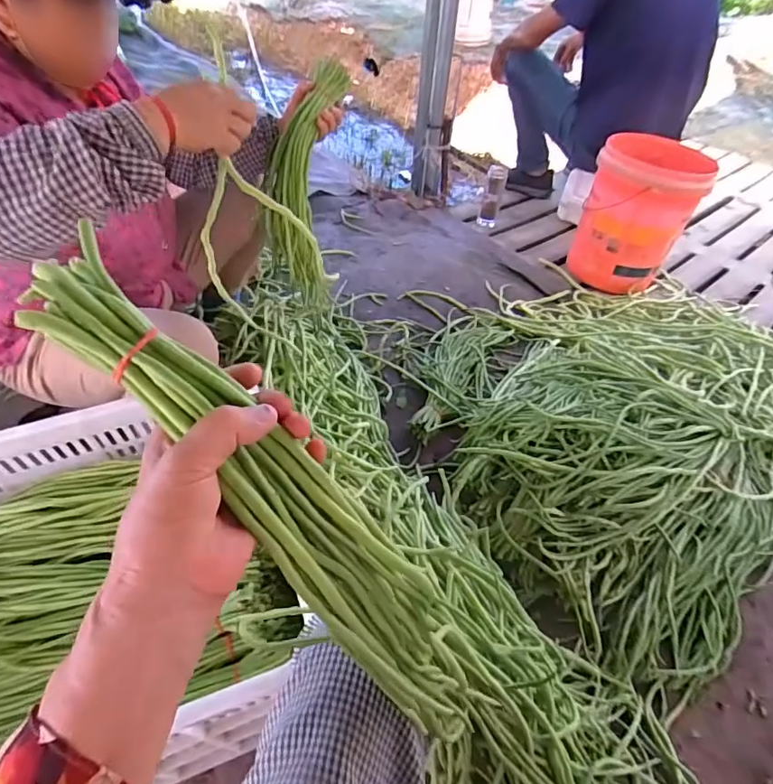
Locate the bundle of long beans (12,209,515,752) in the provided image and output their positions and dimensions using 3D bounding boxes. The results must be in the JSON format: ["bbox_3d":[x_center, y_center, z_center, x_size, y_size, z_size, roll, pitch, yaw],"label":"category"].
[{"bbox_3d":[-0.024,0.119,0.338,0.071,0.478,0.086,-10,37,39],"label":"bundle of long beans"}]

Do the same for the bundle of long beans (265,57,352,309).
[{"bbox_3d":[-0.155,-0.387,0.985,0.118,0.393,0.165,19,50,13],"label":"bundle of long beans"}]

